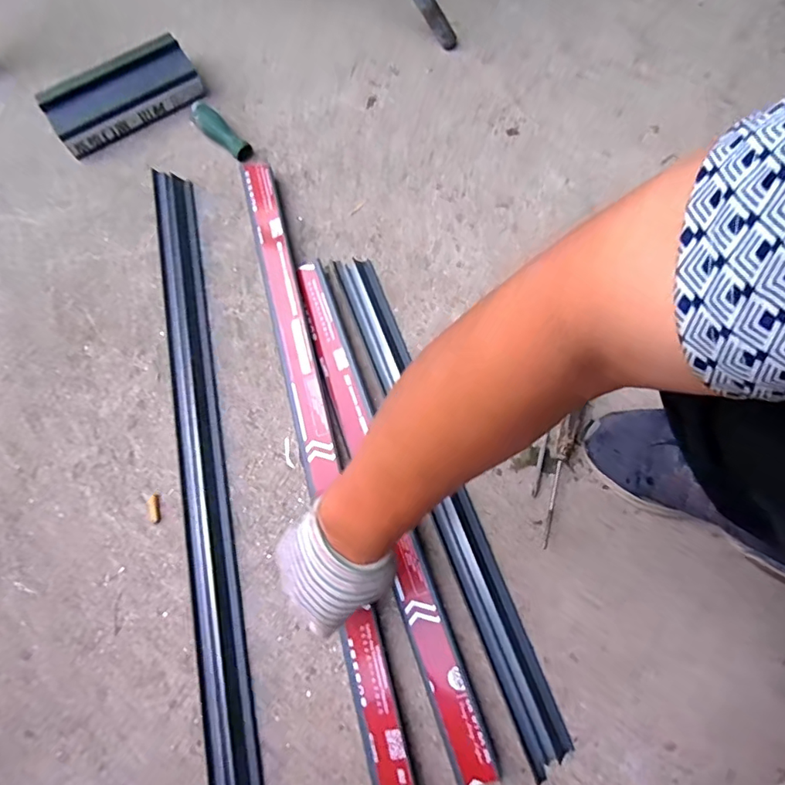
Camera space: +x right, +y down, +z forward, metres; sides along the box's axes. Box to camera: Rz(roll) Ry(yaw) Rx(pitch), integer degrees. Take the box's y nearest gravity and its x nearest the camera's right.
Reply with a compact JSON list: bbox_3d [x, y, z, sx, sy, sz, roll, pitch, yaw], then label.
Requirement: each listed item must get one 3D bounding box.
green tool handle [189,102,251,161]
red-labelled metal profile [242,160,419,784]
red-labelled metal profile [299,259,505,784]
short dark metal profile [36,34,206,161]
[{"bbox_3d":[-0.236,-0.358,0.709,0.104,0.035,0.027,39,78,9],"label":"green tool handle"},{"bbox_3d":[-0.086,0.057,0.592,0.051,0.032,0.747,-14,74,-4],"label":"red-labelled metal profile"},{"bbox_3d":[-0.009,0.110,0.576,0.043,0.021,0.592,-19,76,-5],"label":"red-labelled metal profile"},{"bbox_3d":[-0.361,-0.399,0.701,0.200,0.061,0.068,-31,78,-8],"label":"short dark metal profile"}]

